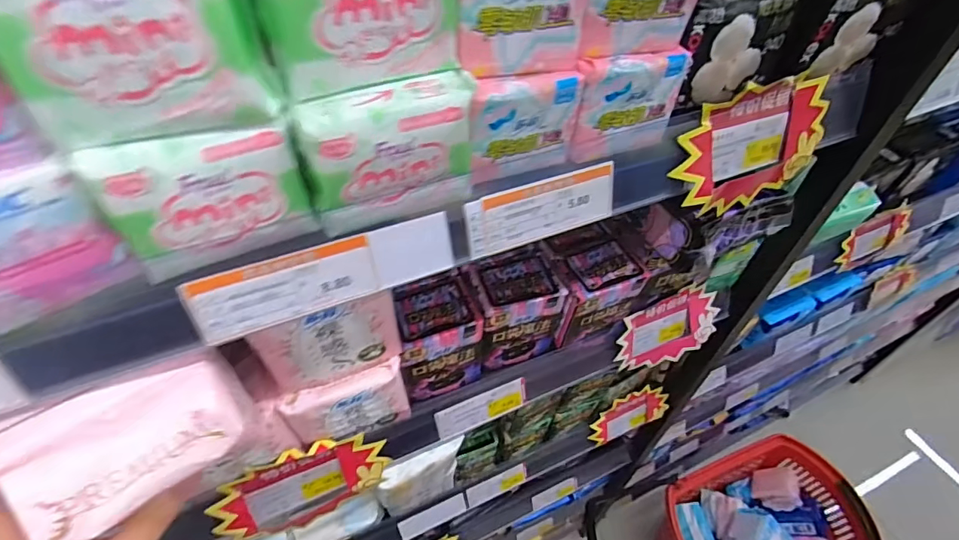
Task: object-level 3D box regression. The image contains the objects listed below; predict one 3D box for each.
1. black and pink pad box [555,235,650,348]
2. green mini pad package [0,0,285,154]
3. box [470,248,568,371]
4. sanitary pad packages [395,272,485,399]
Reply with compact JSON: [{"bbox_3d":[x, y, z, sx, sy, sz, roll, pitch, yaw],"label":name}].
[{"bbox_3d":[0.115,0.025,0.486,0.081,0.088,0.056,-17,51,-17],"label":"black and pink pad box"},{"bbox_3d":[-0.134,-0.092,0.182,0.088,0.069,0.037,-10,49,-10],"label":"green mini pad package"},{"bbox_3d":[0.032,0.039,0.479,0.083,0.100,0.065,-15,50,-15],"label":"box"},{"bbox_3d":[-0.042,0.064,0.454,0.074,0.103,0.068,-14,50,-14],"label":"sanitary pad packages"}]

